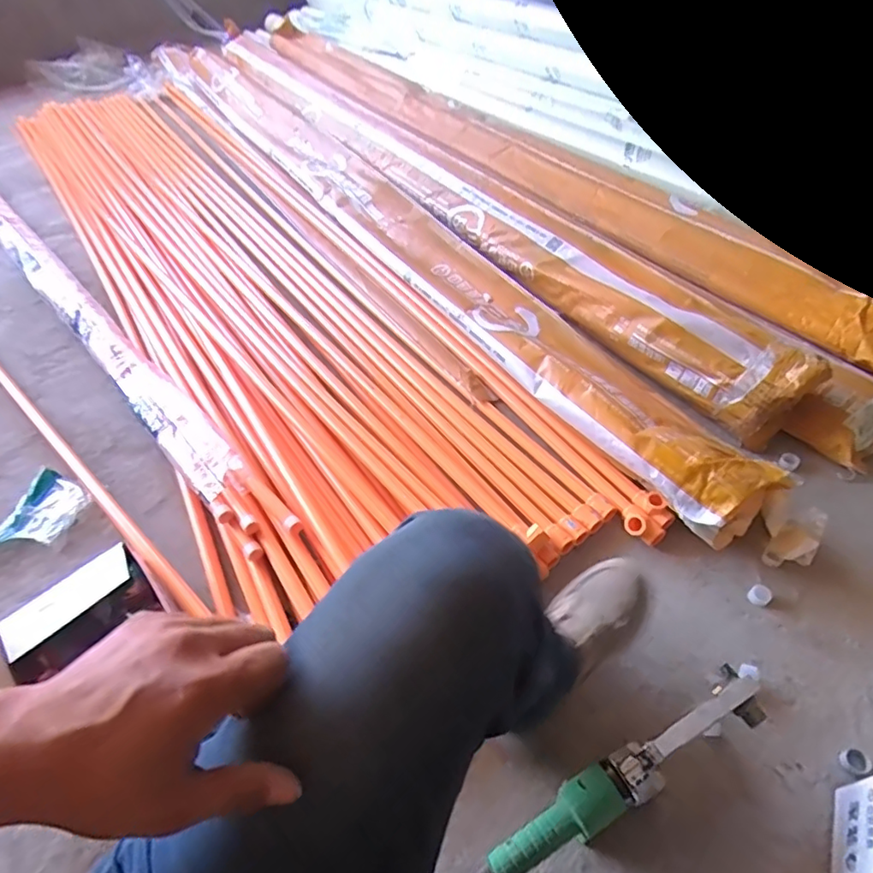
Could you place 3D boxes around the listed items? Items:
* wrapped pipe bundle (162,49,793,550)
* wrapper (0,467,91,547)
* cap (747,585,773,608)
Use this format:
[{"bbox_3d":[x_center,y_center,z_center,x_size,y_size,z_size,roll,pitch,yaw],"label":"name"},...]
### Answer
[{"bbox_3d":[-0.248,-0.730,1.681,0.221,0.137,2.778,-28,52,-19],"label":"wrapped pipe bundle"},{"bbox_3d":[-0.780,0.162,1.028,0.277,0.039,0.161,-33,54,-22],"label":"wrapper"},{"bbox_3d":[0.488,0.240,0.842,0.031,0.023,0.027,-36,56,-24],"label":"cap"}]

